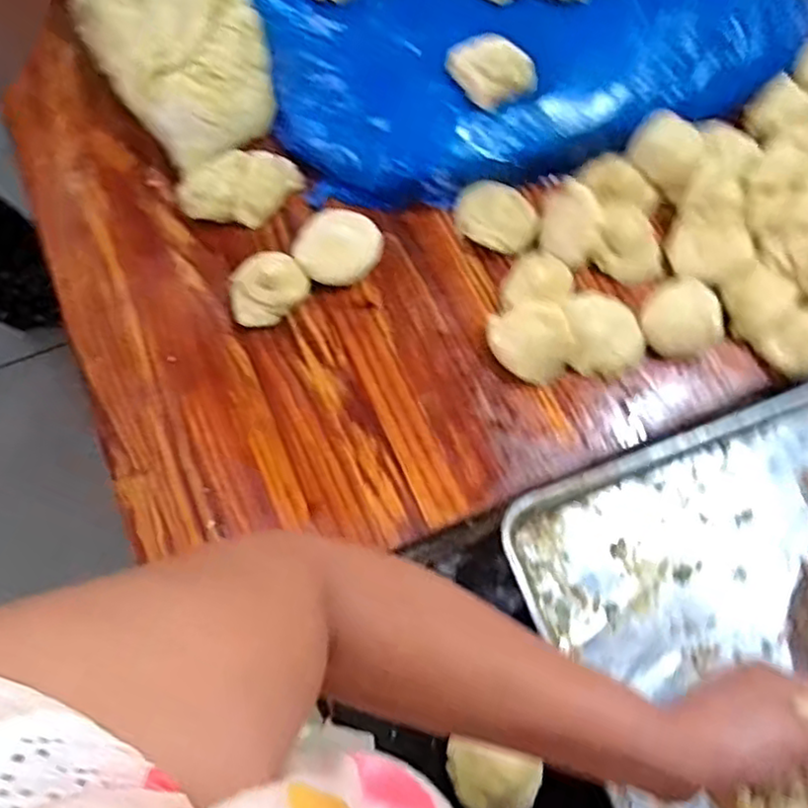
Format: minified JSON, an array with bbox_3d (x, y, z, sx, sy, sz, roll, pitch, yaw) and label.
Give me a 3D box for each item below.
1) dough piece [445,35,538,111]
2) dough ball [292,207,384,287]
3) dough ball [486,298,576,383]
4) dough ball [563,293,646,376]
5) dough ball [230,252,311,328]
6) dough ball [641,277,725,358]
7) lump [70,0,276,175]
[{"bbox_3d":[0.086,-0.349,0.708,0.067,0.041,0.084,-39,75,-14],"label":"dough piece"},{"bbox_3d":[-0.068,-0.165,0.711,0.089,0.045,0.076,-24,71,-9],"label":"dough ball"},{"bbox_3d":[0.127,-0.063,0.680,0.066,0.038,0.078,-34,73,-12],"label":"dough ball"},{"bbox_3d":[0.198,-0.069,0.680,0.076,0.045,0.068,-4,69,-2],"label":"dough ball"},{"bbox_3d":[-0.138,-0.120,0.701,0.081,0.037,0.072,-22,71,-8],"label":"dough ball"},{"bbox_3d":[0.273,-0.081,0.682,0.069,0.044,0.072,-33,73,-12],"label":"dough ball"},{"bbox_3d":[-0.263,-0.425,0.788,0.178,0.064,0.327,-33,73,-12],"label":"lump"}]

